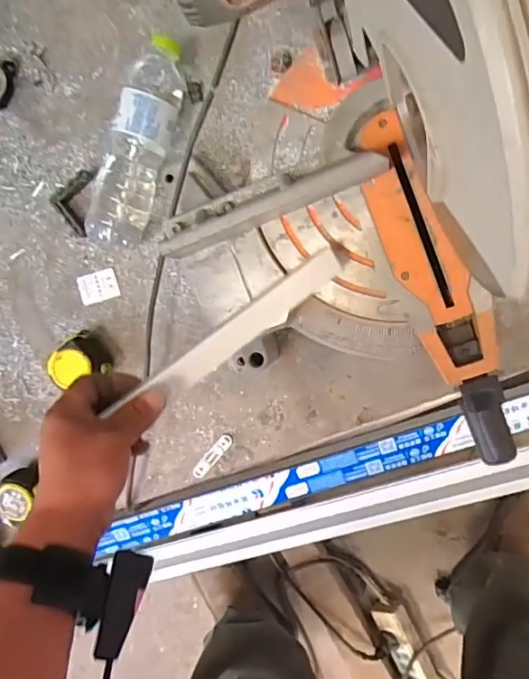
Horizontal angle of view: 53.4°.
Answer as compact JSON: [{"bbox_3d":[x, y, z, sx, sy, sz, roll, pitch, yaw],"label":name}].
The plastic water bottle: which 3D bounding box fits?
[{"bbox_3d":[-0.146,-0.232,0.616,0.070,0.069,0.243,14,98,9],"label":"plastic water bottle"}]

